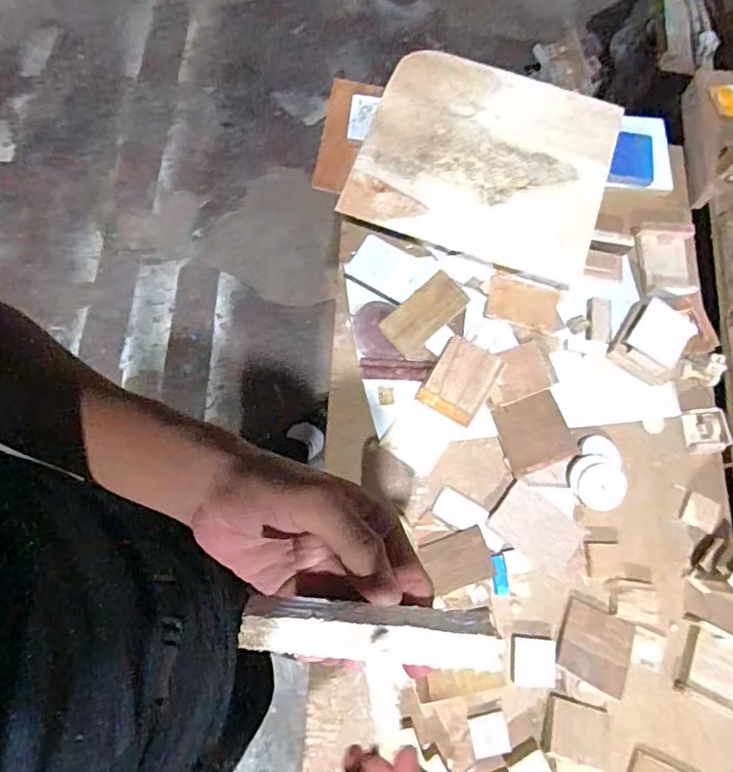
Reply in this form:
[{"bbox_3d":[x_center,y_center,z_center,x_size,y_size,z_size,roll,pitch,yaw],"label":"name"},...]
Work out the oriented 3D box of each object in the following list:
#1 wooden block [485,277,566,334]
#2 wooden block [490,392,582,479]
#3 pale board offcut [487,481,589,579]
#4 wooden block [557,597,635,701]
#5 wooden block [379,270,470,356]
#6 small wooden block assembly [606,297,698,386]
[{"bbox_3d":[0.219,-0.111,0.761,0.106,0.012,0.068,17,72,3],"label":"wooden block"},{"bbox_3d":[0.216,0.061,0.718,0.086,0.012,0.093,-17,74,-8],"label":"wooden block"},{"bbox_3d":[0.209,0.174,0.679,0.102,0.010,0.071,38,75,9],"label":"pale board offcut"},{"bbox_3d":[0.269,0.305,0.651,0.082,0.012,0.080,24,73,5],"label":"wooden block"},{"bbox_3d":[0.077,-0.097,0.728,0.116,0.017,0.056,-41,85,-10],"label":"wooden block"},{"bbox_3d":[0.376,-0.058,0.739,0.085,0.059,0.093,33,74,7],"label":"small wooden block assembly"}]

